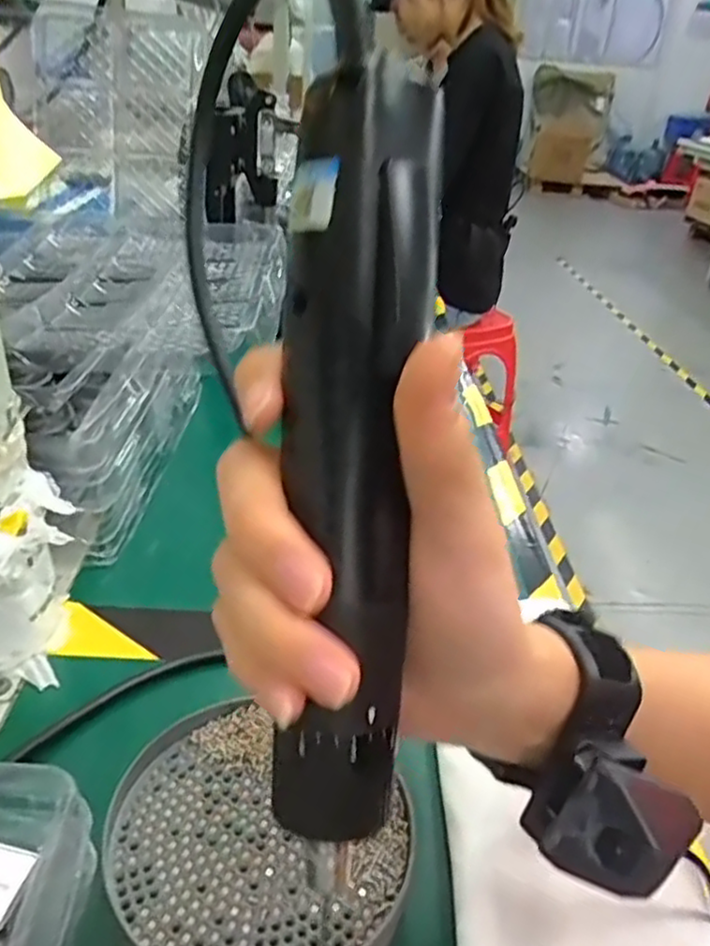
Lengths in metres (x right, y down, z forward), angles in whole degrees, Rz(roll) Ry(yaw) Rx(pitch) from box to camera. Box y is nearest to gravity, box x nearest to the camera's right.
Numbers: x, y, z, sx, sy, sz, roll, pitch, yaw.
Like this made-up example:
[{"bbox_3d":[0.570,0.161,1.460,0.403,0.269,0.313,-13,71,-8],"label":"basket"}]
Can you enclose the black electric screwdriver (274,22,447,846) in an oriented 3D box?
[{"bbox_3d":[0.000,-0.006,0.179,0.037,0.192,0.028,2,2,0],"label":"black electric screwdriver"}]

